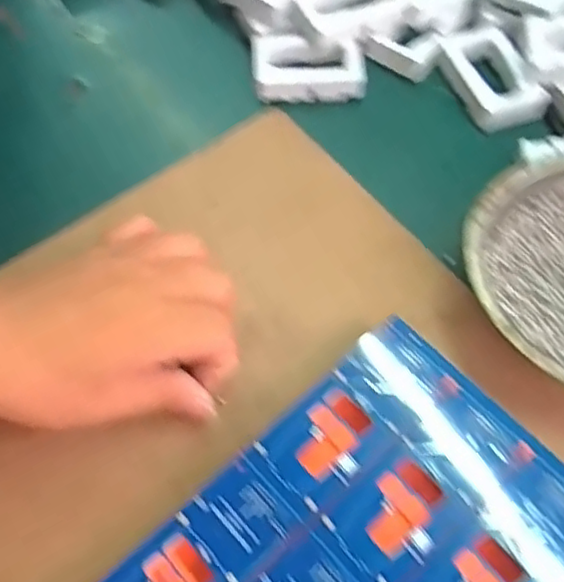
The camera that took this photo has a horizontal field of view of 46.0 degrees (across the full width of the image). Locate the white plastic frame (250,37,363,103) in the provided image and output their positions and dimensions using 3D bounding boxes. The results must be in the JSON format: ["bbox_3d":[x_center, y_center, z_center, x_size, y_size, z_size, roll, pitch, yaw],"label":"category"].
[{"bbox_3d":[0.016,-0.137,0.403,0.066,0.022,0.038,-2,63,-2],"label":"white plastic frame"}]

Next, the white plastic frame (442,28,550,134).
[{"bbox_3d":[0.124,-0.127,0.397,0.043,0.013,0.068,-19,64,-10],"label":"white plastic frame"}]

